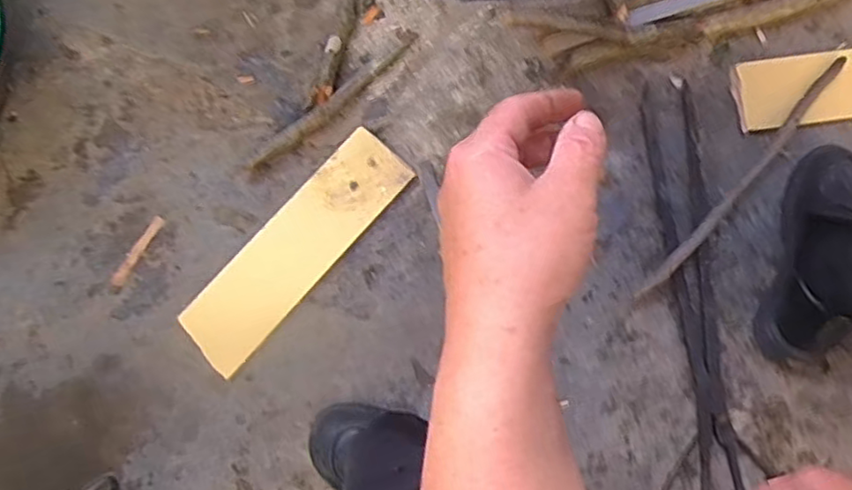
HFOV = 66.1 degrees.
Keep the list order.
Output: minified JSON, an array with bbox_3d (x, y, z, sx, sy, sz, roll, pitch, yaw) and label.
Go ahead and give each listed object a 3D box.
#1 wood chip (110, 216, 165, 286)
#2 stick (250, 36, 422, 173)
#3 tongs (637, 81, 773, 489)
[{"bbox_3d":[-0.315,0.007,0.718,0.015,0.006,0.086,29,78,7],"label":"wood chip"},{"bbox_3d":[-0.101,-0.160,0.742,0.233,0.015,0.019,-39,79,-9],"label":"stick"},{"bbox_3d":[0.287,0.058,0.691,0.099,0.012,0.489,3,76,1],"label":"tongs"}]

